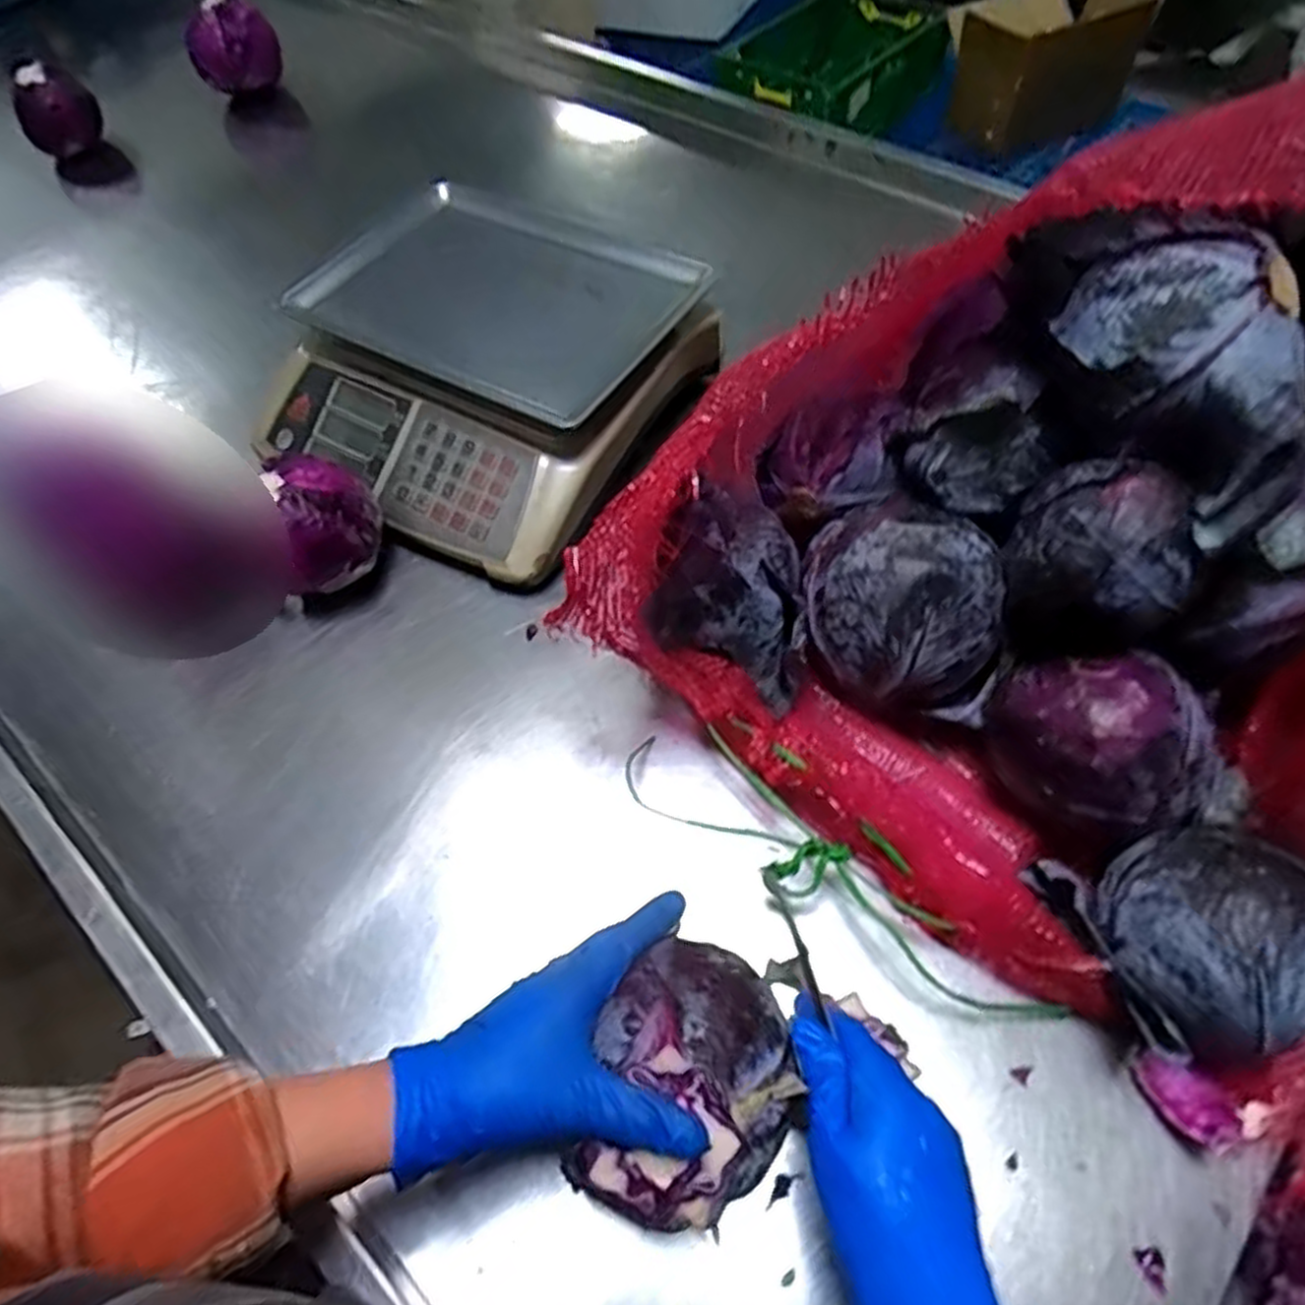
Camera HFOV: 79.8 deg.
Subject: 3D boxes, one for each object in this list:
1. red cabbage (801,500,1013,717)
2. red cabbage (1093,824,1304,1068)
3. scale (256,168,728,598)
[{"bbox_3d":[0.166,-0.034,0.528,0.140,0.099,0.110,38,69,24],"label":"red cabbage"},{"bbox_3d":[0.297,0.153,0.414,0.102,0.088,0.113,-2,59,3],"label":"red cabbage"},{"bbox_3d":[-0.163,-0.271,0.730,0.365,0.121,0.344,22,63,17],"label":"scale"}]

